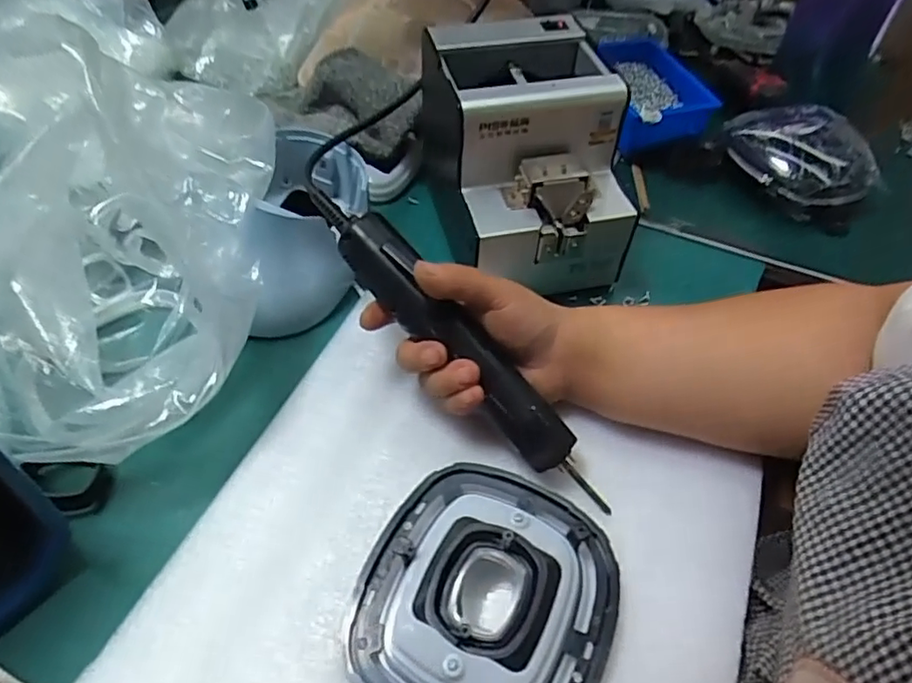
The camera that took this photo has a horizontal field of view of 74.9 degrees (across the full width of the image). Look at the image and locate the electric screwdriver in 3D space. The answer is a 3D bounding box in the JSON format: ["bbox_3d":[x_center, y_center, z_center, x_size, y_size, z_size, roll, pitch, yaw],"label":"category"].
[{"bbox_3d":[-0.004,-0.006,0.374,0.266,0.034,0.033,47,59,7],"label":"electric screwdriver"}]

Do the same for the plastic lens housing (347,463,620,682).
[{"bbox_3d":[0.016,0.137,0.318,0.131,0.034,0.144,0,53,0],"label":"plastic lens housing"}]

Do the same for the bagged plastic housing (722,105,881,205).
[{"bbox_3d":[0.325,-0.175,0.562,0.108,0.029,0.117,-17,59,4],"label":"bagged plastic housing"}]

